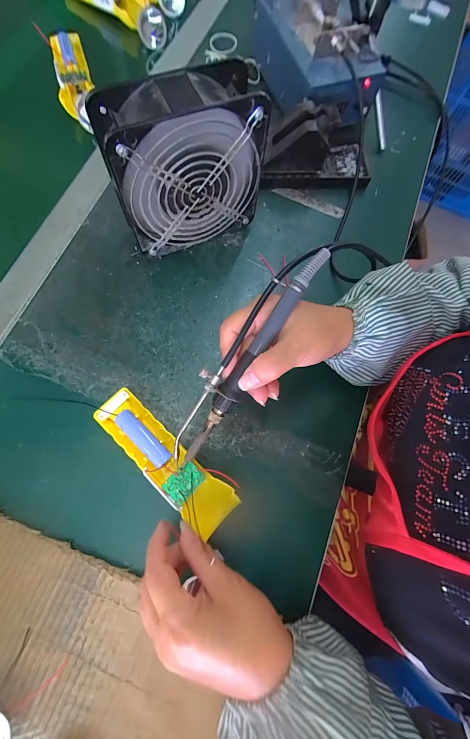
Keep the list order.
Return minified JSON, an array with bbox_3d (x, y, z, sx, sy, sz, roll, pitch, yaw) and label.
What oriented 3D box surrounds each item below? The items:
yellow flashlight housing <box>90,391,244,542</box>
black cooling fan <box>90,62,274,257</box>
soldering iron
[{"bbox_3d":[-0.068,0.085,0.290,0.163,0.031,0.043,43,76,9],"label":"yellow flashlight housing"},{"bbox_3d":[-0.050,-0.201,0.314,0.150,0.151,0.061,-23,76,-11],"label":"black cooling fan"},{"bbox_3d":[0.007,-0.012,0.239,0.032,0.024,0.203,34,96,8],"label":"soldering iron"}]

